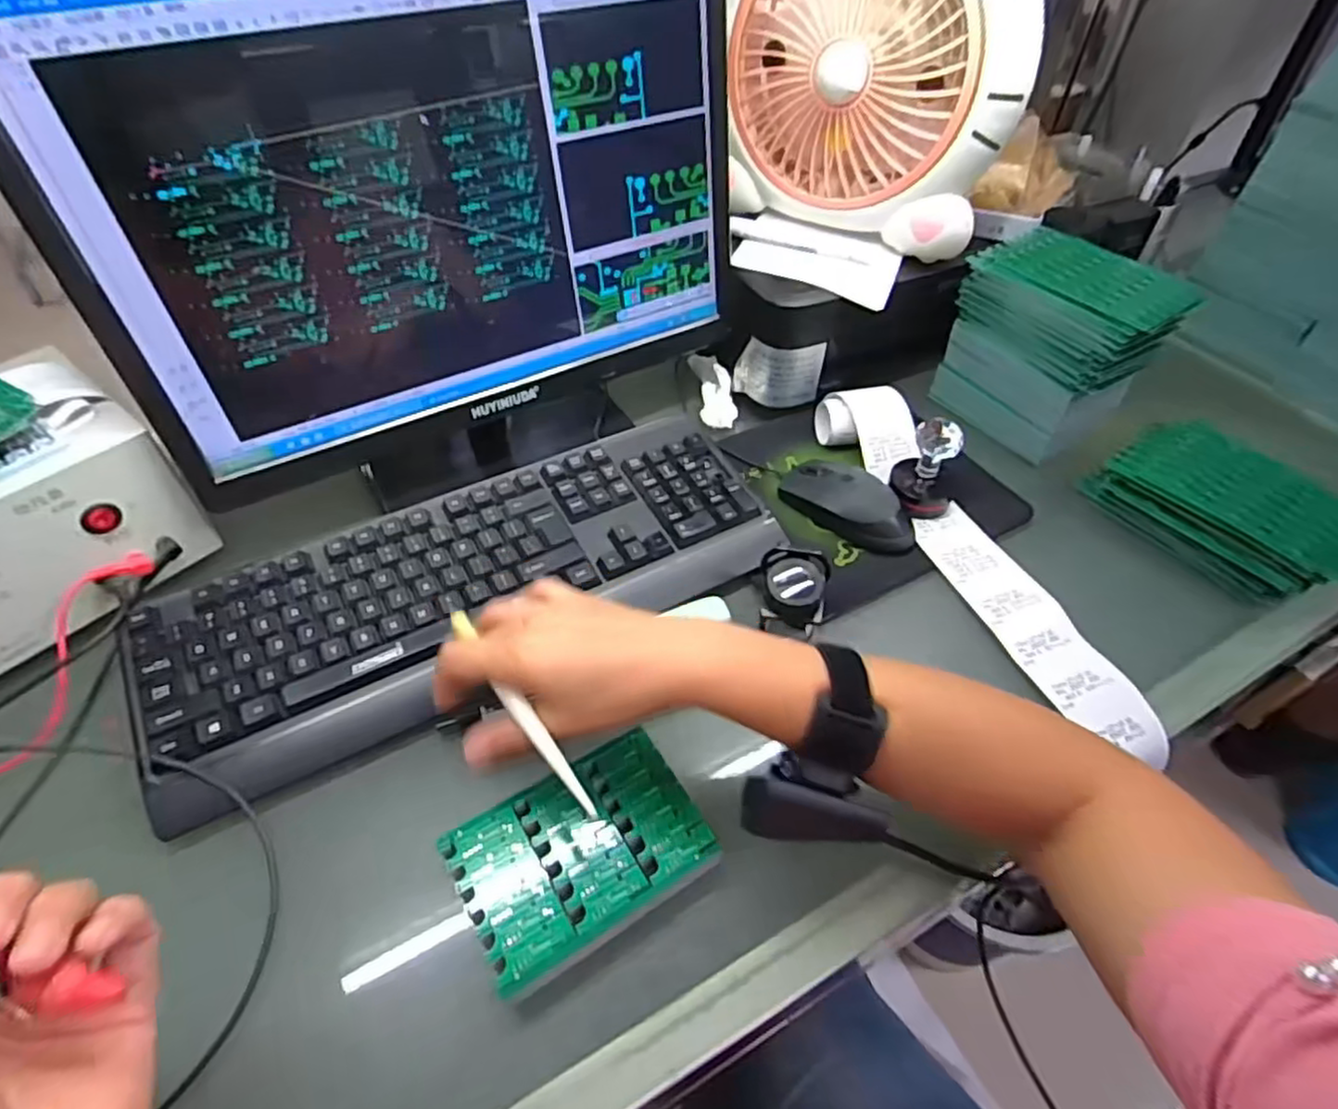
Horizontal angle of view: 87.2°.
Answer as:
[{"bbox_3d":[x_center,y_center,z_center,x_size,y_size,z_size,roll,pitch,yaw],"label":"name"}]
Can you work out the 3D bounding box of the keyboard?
[{"bbox_3d":[-0.128,0.018,0.490,0.425,0.028,0.158,-21,52,-19],"label":"keyboard"}]

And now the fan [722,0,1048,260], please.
[{"bbox_3d":[0.153,-0.380,0.546,0.241,0.232,0.083,29,54,22],"label":"fan"}]

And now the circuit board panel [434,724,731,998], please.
[{"bbox_3d":[-0.046,0.158,0.379,0.126,0.007,0.090,-26,53,-23],"label":"circuit board panel"}]

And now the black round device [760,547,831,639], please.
[{"bbox_3d":[0.084,0.027,0.481,0.044,0.058,0.047,1,49,-1],"label":"black round device"}]

